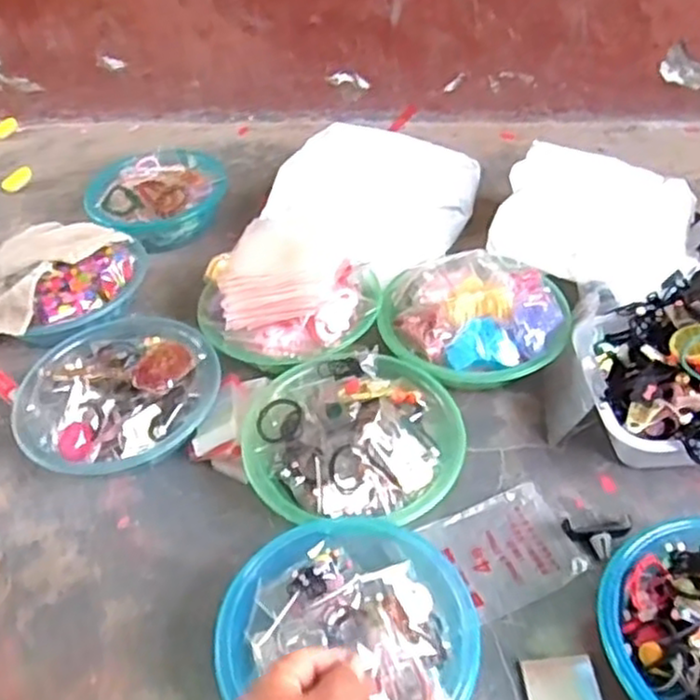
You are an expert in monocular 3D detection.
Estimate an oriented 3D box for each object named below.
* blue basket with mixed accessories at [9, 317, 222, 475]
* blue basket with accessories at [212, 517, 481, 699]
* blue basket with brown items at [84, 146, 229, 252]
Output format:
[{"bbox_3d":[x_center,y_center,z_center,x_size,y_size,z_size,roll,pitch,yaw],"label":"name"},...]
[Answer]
[{"bbox_3d":[-0.286,0.055,0.879,0.221,0.099,0.221,-3,43,2],"label":"blue basket with mixed accessories"},{"bbox_3d":[0.003,0.253,0.656,0.218,0.061,0.206,15,47,20],"label":"blue basket with accessories"},{"bbox_3d":[-0.317,-0.257,1.210,0.218,0.080,0.205,-13,44,-9],"label":"blue basket with brown items"}]

